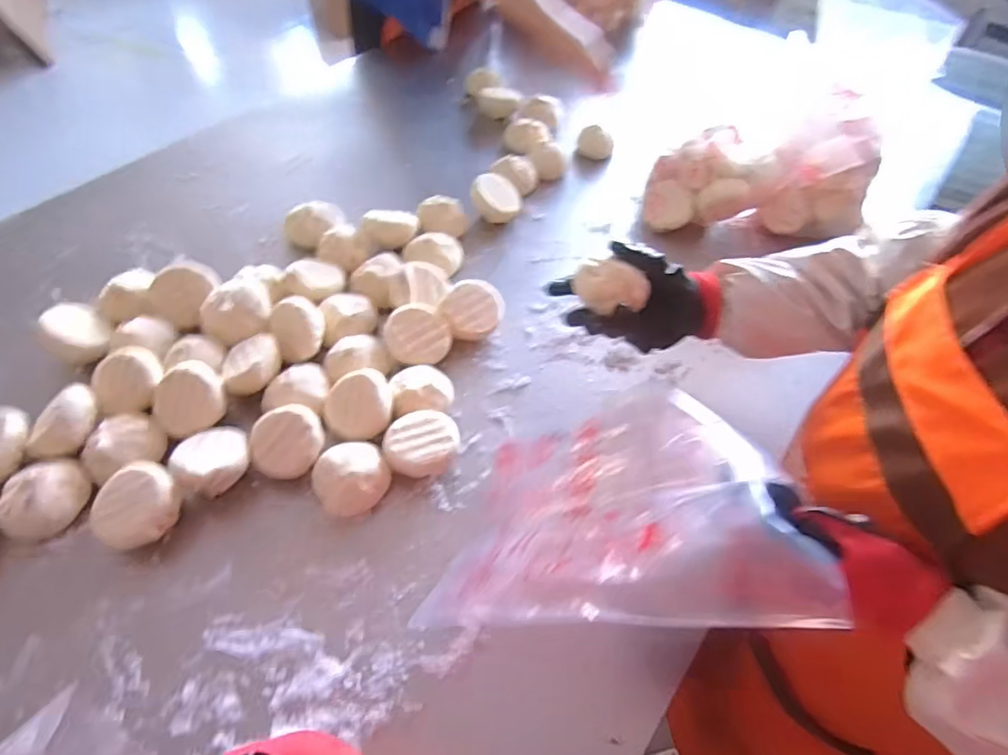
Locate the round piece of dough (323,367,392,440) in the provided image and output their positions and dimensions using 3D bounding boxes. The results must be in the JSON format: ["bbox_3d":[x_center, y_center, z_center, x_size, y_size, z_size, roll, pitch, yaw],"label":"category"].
[{"bbox_3d":[-0.160,0.032,0.681,0.071,0.046,0.076,-2,81,13],"label":"round piece of dough"}]

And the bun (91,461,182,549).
[{"bbox_3d":[-0.362,0.131,0.591,0.081,0.051,0.081,24,55,16],"label":"bun"}]

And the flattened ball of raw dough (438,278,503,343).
[{"bbox_3d":[-0.040,-0.084,0.774,0.083,0.048,0.072,-7,53,-8],"label":"flattened ball of raw dough"}]

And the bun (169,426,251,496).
[{"bbox_3d":[-0.304,0.092,0.630,0.077,0.057,0.073,1,52,-2],"label":"bun"}]

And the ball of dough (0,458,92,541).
[{"bbox_3d":[-0.458,0.119,0.593,0.065,0.047,0.081,27,56,17],"label":"ball of dough"}]

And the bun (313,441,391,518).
[{"bbox_3d":[-0.161,0.105,0.628,0.072,0.048,0.070,1,52,-2],"label":"bun"}]

